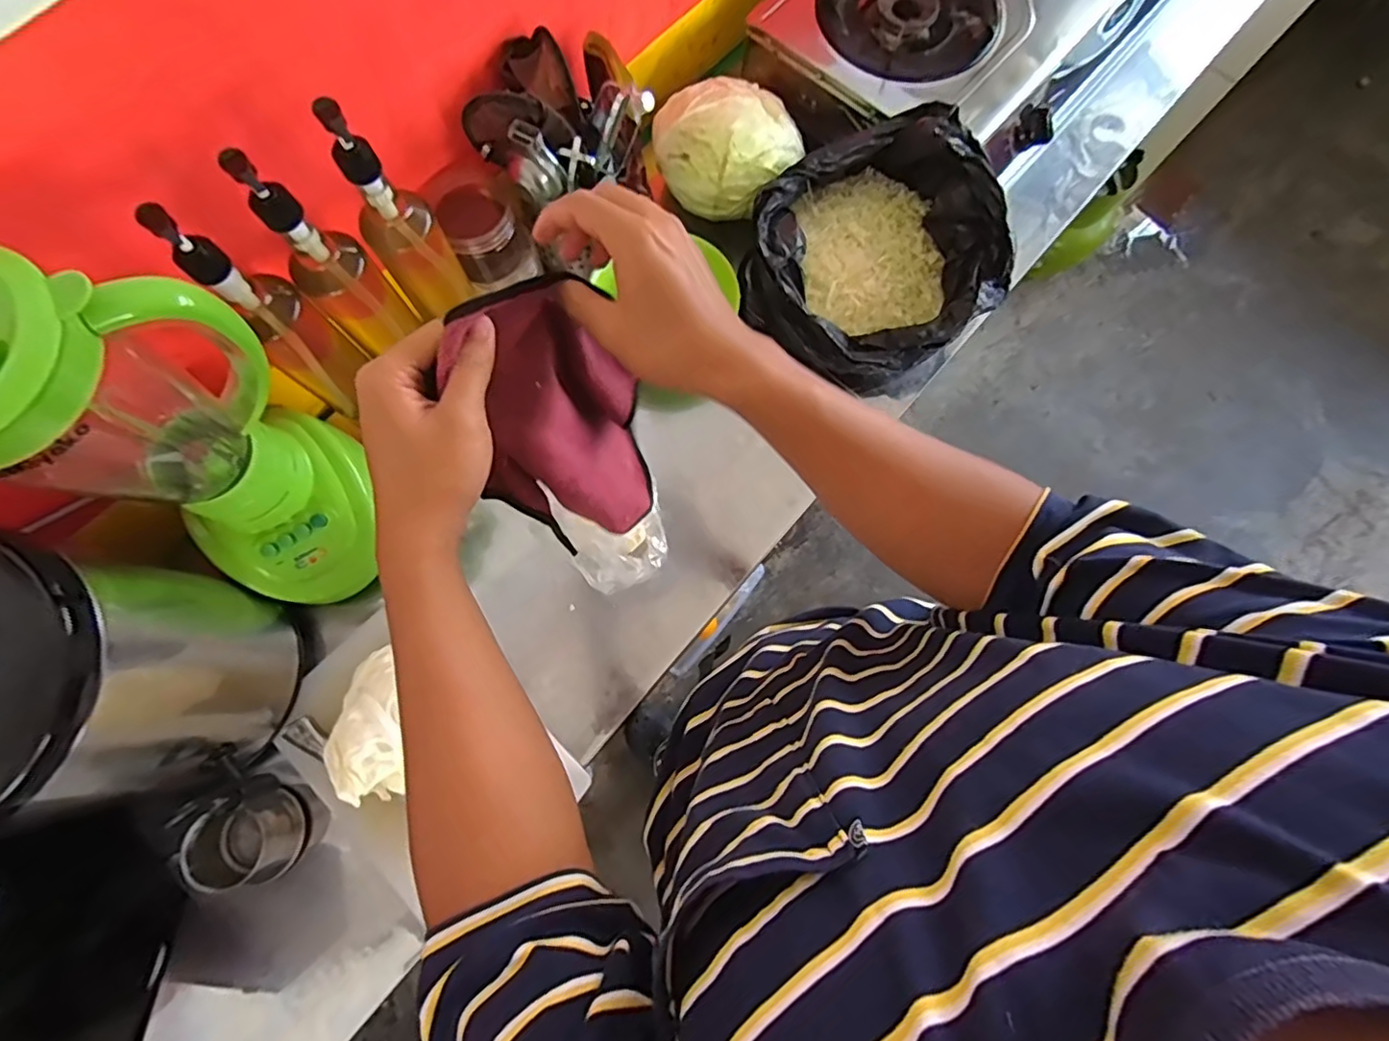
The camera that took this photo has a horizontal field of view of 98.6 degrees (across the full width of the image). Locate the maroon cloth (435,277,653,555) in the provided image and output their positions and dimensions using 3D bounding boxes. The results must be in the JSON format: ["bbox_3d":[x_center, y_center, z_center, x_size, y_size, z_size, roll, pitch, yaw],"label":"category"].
[{"bbox_3d":[-0.095,-0.064,0.458,0.053,0.278,0.132,31,78,23],"label":"maroon cloth"}]

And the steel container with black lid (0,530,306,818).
[{"bbox_3d":[-0.532,0.141,0.501,0.226,0.259,0.189,-13,77,-4],"label":"steel container with black lid"}]

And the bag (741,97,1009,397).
[{"bbox_3d":[0.200,-0.299,0.691,0.245,0.155,0.256,-27,78,-7],"label":"bag"}]

